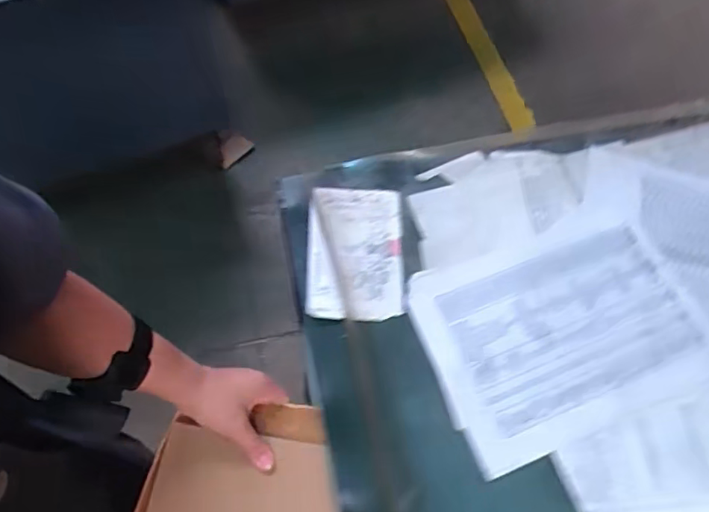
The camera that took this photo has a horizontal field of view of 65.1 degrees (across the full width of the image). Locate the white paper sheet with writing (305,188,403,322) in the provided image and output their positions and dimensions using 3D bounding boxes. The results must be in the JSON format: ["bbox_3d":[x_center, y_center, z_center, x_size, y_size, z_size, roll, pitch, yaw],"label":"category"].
[{"bbox_3d":[0.001,-0.007,0.619,0.103,0.017,0.157,0,64,-2],"label":"white paper sheet with writing"}]

